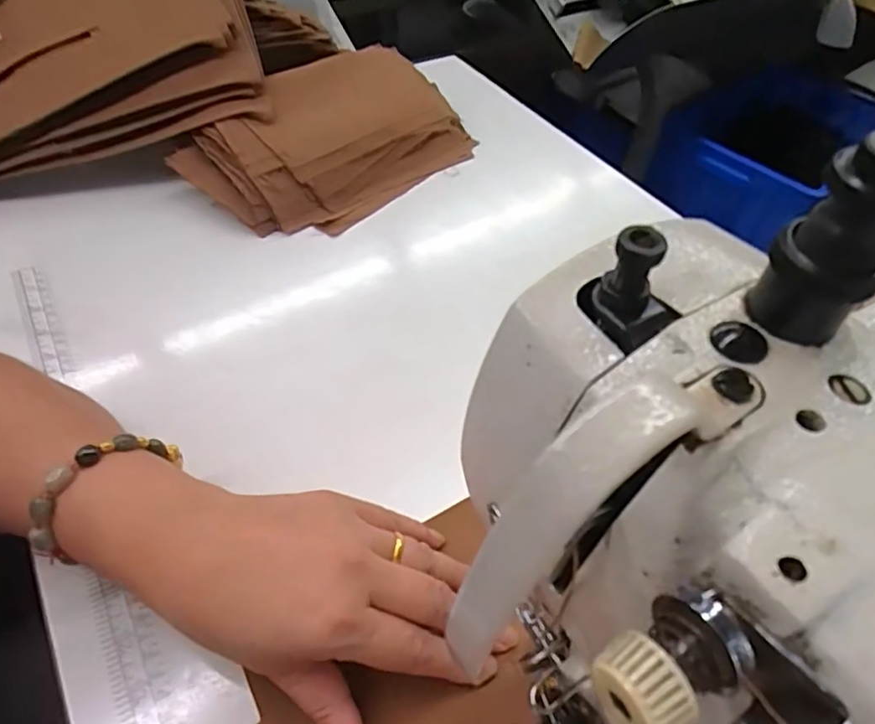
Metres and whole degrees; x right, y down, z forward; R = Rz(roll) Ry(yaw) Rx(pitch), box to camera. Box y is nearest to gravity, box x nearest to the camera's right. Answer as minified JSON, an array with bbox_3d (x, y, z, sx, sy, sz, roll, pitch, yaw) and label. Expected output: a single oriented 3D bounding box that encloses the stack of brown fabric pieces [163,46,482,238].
[{"bbox_3d":[-0.091,-0.205,0.540,0.144,0.064,0.253,37,57,24],"label":"stack of brown fabric pieces"}]

